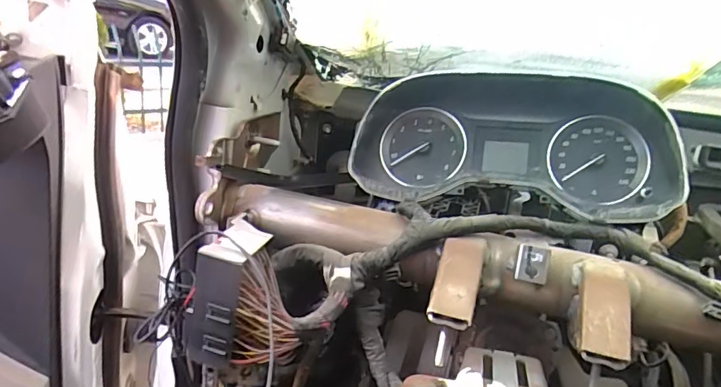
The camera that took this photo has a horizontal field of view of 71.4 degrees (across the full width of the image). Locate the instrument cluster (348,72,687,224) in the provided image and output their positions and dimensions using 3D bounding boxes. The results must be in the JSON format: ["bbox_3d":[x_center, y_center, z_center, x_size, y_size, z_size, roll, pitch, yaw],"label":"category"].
[{"bbox_3d":[0.162,-0.055,0.551,0.332,0.137,0.079,11,21,13],"label":"instrument cluster"}]

